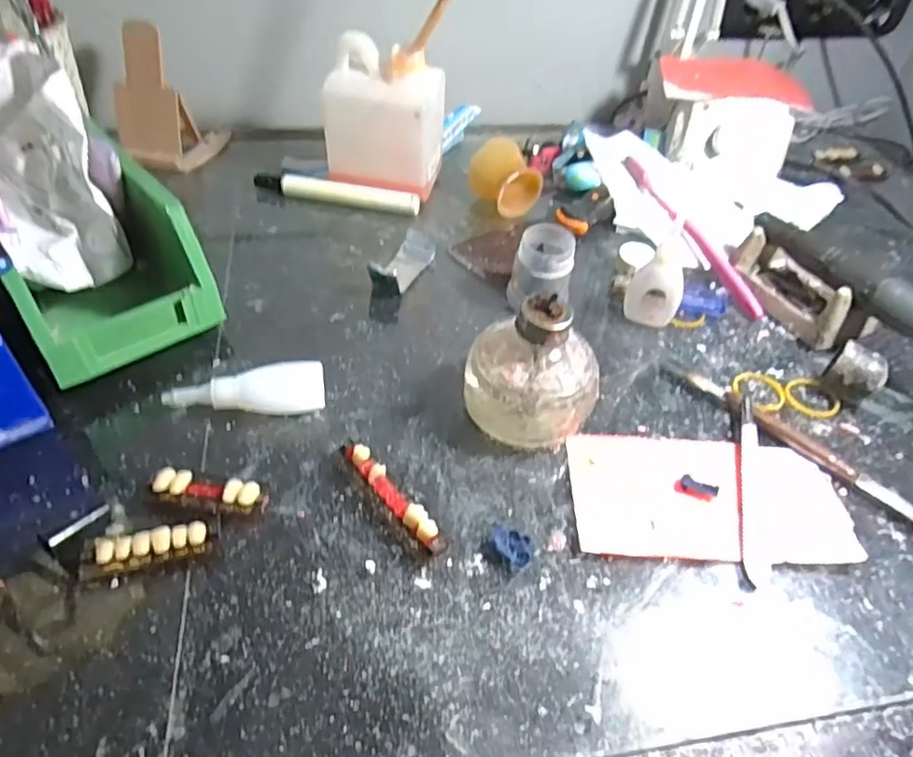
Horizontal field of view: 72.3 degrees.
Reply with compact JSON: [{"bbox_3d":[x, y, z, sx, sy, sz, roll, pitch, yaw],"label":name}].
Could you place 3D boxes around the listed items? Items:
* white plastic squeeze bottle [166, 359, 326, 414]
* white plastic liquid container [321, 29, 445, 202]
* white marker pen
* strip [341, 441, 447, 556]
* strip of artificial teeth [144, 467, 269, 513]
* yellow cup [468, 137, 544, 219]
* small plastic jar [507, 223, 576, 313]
[{"bbox_3d":[-0.122,0.007,0.366,0.087,0.021,0.028,-6,46,-10],"label":"white plastic squeeze bottle"},{"bbox_3d":[-0.059,-0.215,0.524,0.084,0.119,0.058,16,46,11],"label":"white plastic liquid container"},{"bbox_3d":[-0.101,-0.158,0.532,0.141,0.016,0.021,11,46,6],"label":"white marker pen"},{"bbox_3d":[-0.034,0.061,0.327,0.012,0.012,0.080,-31,55,-30],"label":"strip"},{"bbox_3d":[-0.127,0.059,0.320,0.058,0.012,0.019,7,45,2],"label":"strip of artificial teeth"},{"bbox_3d":[0.040,-0.169,0.537,0.048,0.045,0.055,-27,53,-27],"label":"yellow cup"},{"bbox_3d":[0.061,-0.074,0.442,0.046,0.051,0.043,2,45,-2],"label":"small plastic jar"}]

